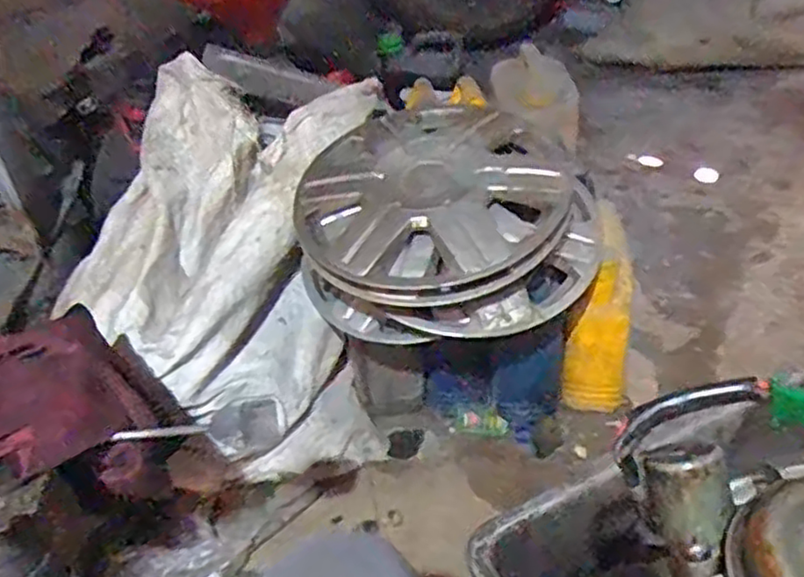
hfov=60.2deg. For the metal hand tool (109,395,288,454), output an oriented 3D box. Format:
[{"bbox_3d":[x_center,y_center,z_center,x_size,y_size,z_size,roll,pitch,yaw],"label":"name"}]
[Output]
[{"bbox_3d":[-0.180,0.129,0.625,0.146,0.048,0.010,-8,6,-3],"label":"metal hand tool"}]

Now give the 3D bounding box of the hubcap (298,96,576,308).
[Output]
[{"bbox_3d":[0.041,-0.123,0.864,0.320,0.063,0.332,-5,57,8],"label":"hubcap"}]

